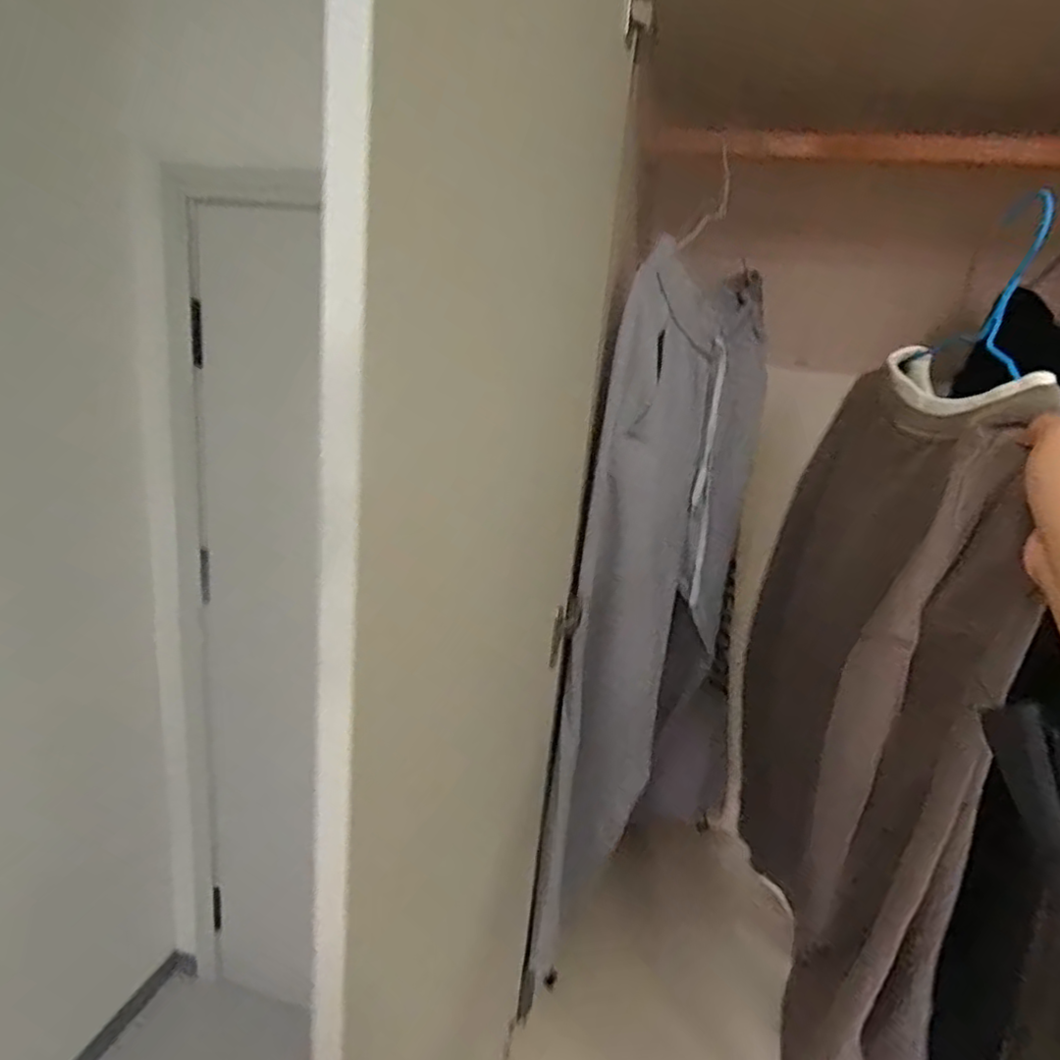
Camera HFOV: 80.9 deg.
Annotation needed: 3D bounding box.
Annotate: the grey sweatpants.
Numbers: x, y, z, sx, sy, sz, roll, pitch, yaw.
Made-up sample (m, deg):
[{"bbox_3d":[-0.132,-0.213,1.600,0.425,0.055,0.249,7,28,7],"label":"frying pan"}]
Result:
[{"bbox_3d":[0.172,0.105,0.836,0.080,0.811,0.399,17,18,34],"label":"grey sweatpants"}]

